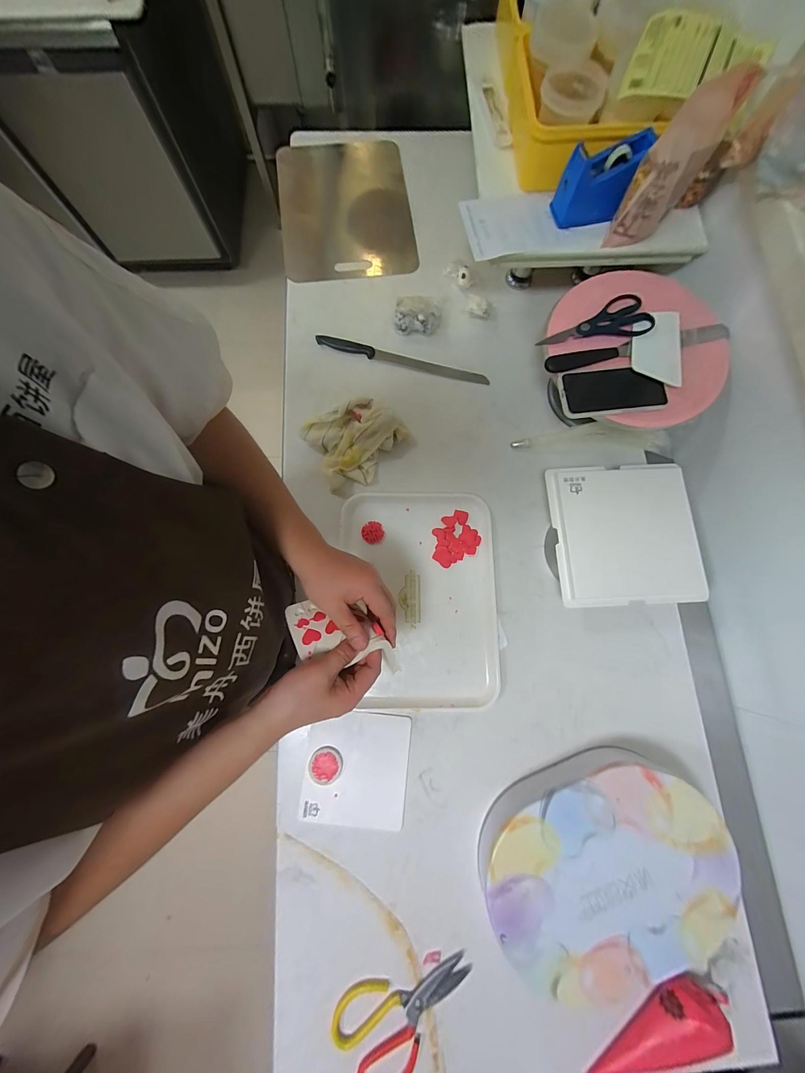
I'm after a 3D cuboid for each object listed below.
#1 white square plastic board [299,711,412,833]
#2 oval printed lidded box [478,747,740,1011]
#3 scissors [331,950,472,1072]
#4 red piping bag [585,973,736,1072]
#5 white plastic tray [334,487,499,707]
[{"bbox_3d":[-0.074,0.378,0.555,0.162,0.013,0.166,6,78,1],"label":"white square plastic board"},{"bbox_3d":[0.285,0.479,0.501,0.335,0.077,0.260,-9,78,-2],"label":"oval printed lidded box"},{"bbox_3d":[0.010,0.694,0.489,0.207,0.008,0.123,-23,79,-5],"label":"scissors"},{"bbox_3d":[0.353,0.693,0.473,0.221,0.046,0.075,-26,79,-6],"label":"red piping bag"},{"bbox_3d":[0.031,0.104,0.610,0.270,0.016,0.373,-1,78,-1],"label":"white plastic tray"}]

